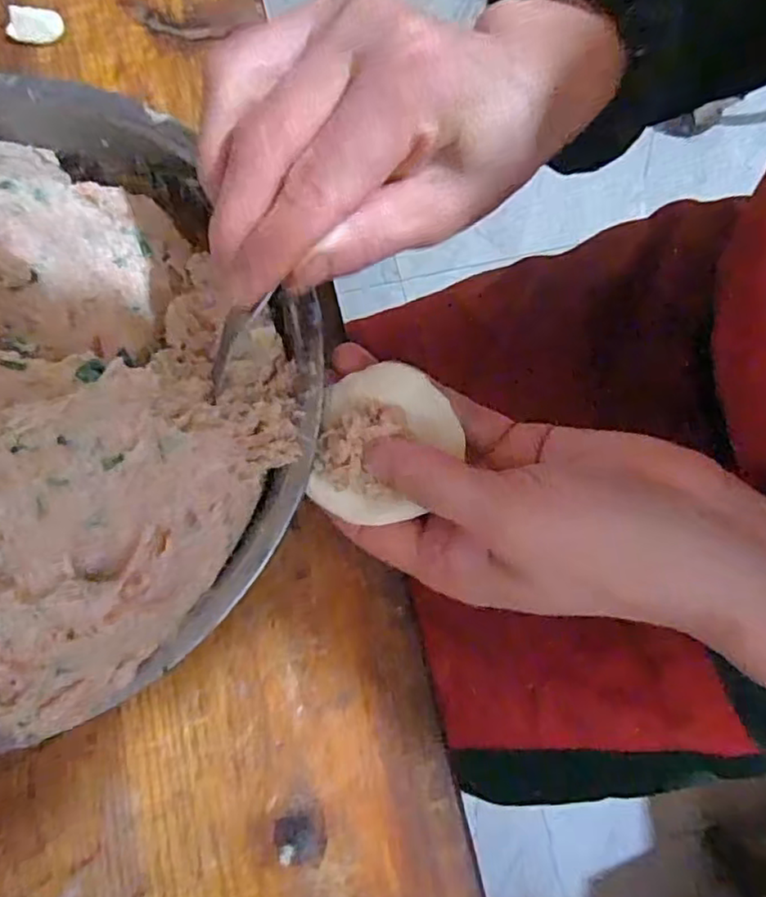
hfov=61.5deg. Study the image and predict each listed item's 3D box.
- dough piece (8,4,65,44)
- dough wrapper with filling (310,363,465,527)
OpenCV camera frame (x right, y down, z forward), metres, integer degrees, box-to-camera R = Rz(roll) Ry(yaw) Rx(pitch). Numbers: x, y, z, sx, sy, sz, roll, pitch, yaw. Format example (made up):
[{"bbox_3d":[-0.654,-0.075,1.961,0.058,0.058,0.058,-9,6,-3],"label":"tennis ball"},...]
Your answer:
[{"bbox_3d":[-0.200,-0.244,0.370,0.029,0.014,0.017,-18,77,-5],"label":"dough piece"},{"bbox_3d":[0.001,-0.003,0.240,0.049,0.019,0.056,10,76,2],"label":"dough wrapper with filling"}]

